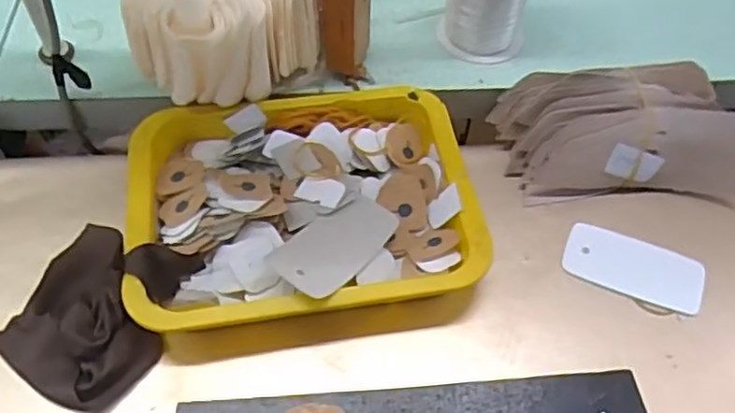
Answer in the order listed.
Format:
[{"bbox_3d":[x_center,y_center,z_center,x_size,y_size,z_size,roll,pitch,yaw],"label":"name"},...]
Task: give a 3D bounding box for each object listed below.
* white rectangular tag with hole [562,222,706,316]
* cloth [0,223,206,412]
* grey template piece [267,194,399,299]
[{"bbox_3d":[0.206,0.046,0.512,0.102,0.005,0.053,20,59,10],"label":"white rectangular tag with hole"},{"bbox_3d":[-0.191,0.070,0.460,0.103,0.037,0.119,25,60,13],"label":"cloth"},{"bbox_3d":[-0.022,0.027,0.481,0.051,0.008,0.095,40,54,18],"label":"grey template piece"}]

